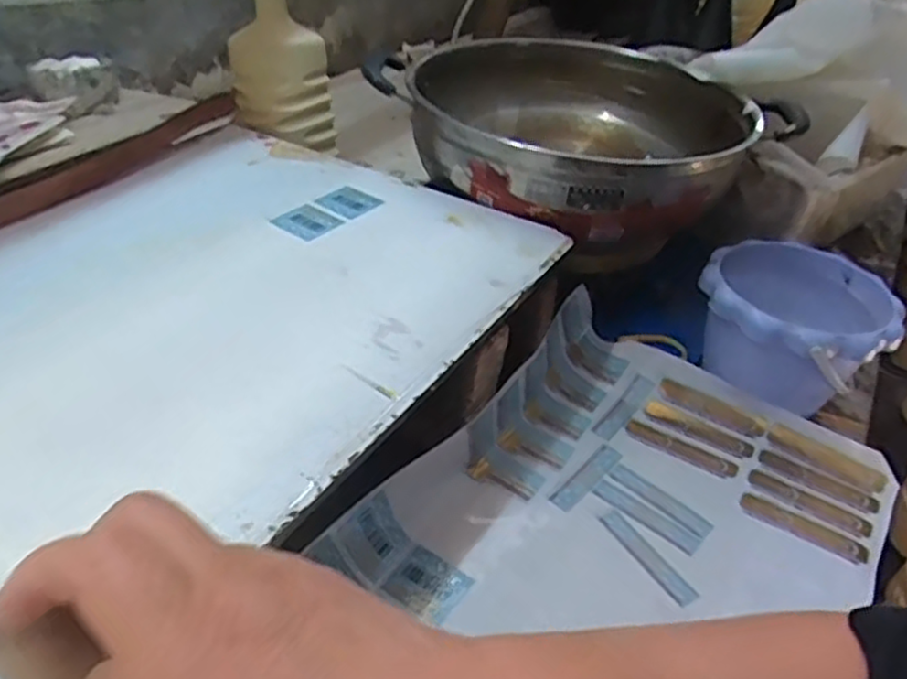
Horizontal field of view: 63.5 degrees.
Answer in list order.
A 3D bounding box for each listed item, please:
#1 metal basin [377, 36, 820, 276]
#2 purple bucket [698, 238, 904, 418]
[{"bbox_3d":[0.131,-0.210,0.751,0.357,0.101,0.327,6,38,-5],"label":"metal basin"},{"bbox_3d":[0.293,0.002,0.657,0.147,0.123,0.151,6,38,-5],"label":"purple bucket"}]

